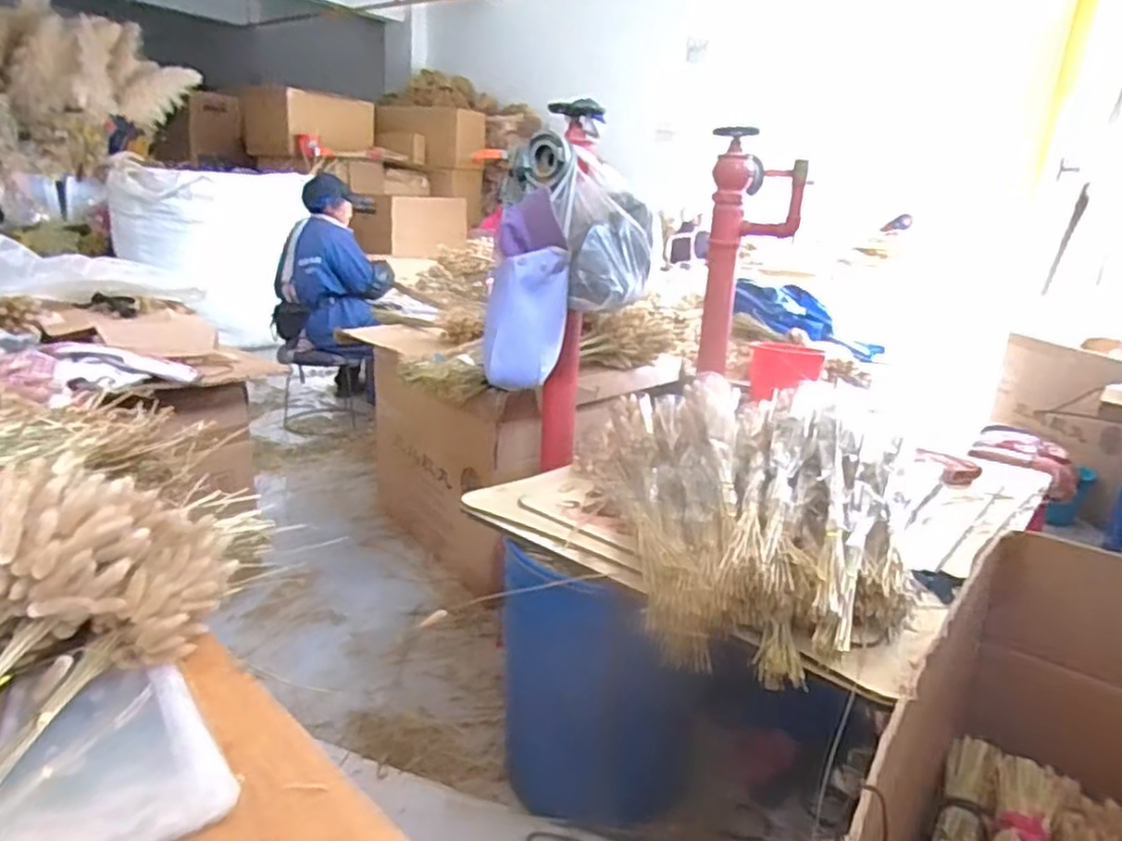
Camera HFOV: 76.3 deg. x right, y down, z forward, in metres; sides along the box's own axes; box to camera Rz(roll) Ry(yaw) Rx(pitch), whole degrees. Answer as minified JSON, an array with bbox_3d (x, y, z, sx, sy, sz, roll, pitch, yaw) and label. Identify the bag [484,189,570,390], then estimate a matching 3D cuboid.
[{"bbox_3d":[-0.066,-0.233,1.327,0.152,0.318,0.121,2,19,-1],"label":"bag"}]

